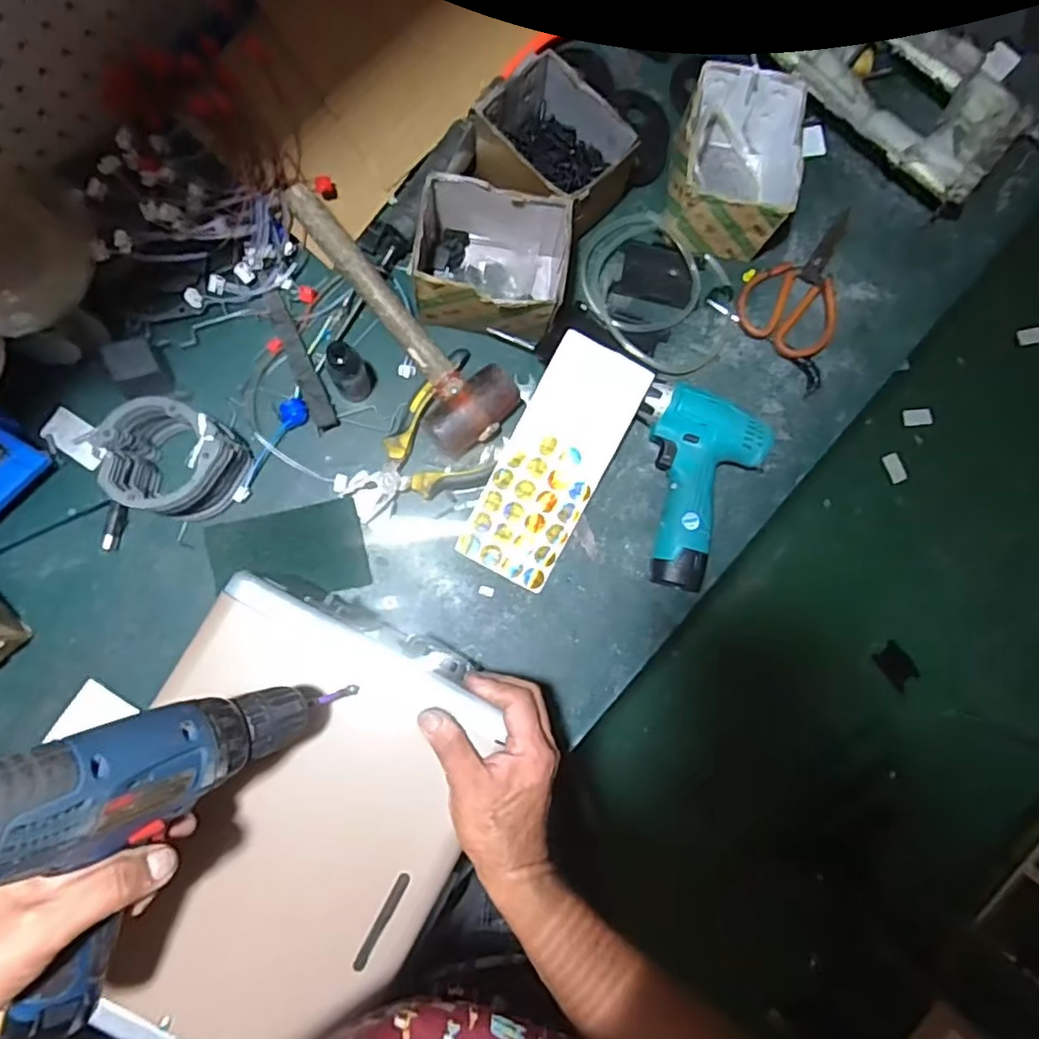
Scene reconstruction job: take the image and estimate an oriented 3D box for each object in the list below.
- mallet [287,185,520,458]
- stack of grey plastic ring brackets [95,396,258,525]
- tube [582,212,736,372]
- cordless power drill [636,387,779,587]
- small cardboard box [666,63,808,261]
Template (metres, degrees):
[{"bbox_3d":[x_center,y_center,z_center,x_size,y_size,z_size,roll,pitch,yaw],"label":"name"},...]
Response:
[{"bbox_3d":[-0.115,-0.191,0.603,0.105,0.055,0.275,-43,103,-7],"label":"mallet"},{"bbox_3d":[-0.326,-0.055,0.587,0.107,0.076,0.097,24,82,0],"label":"stack of grey plastic ring brackets"},{"bbox_3d":[0.151,-0.244,0.661,0.144,0.028,0.186,-36,86,-7],"label":"tube"},{"bbox_3d":[0.182,-0.030,0.631,0.130,0.048,0.201,7,82,-2],"label":"cordless power drill"},{"bbox_3d":[0.220,-0.364,0.651,0.120,0.093,0.144,9,82,-2],"label":"small cardboard box"}]

